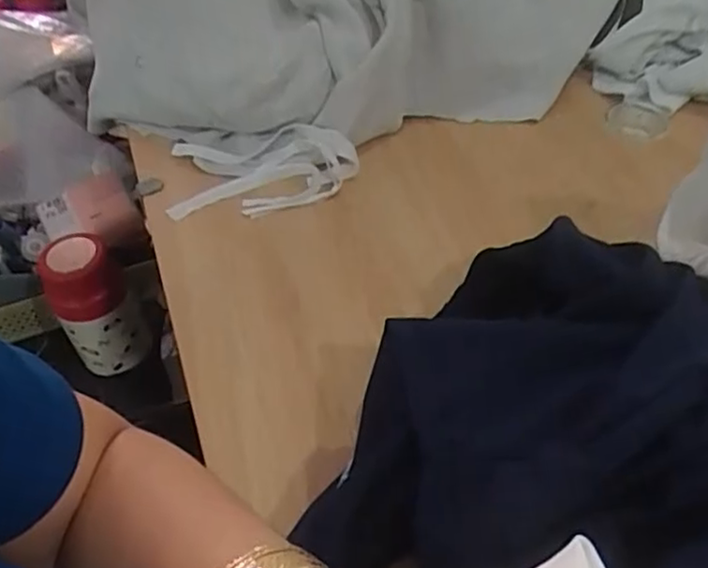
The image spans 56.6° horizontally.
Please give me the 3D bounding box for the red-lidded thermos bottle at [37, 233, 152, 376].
[{"bbox_3d":[-0.337,0.032,0.867,0.094,0.190,0.095,-24,53,-16],"label":"red-lidded thermos bottle"}]

